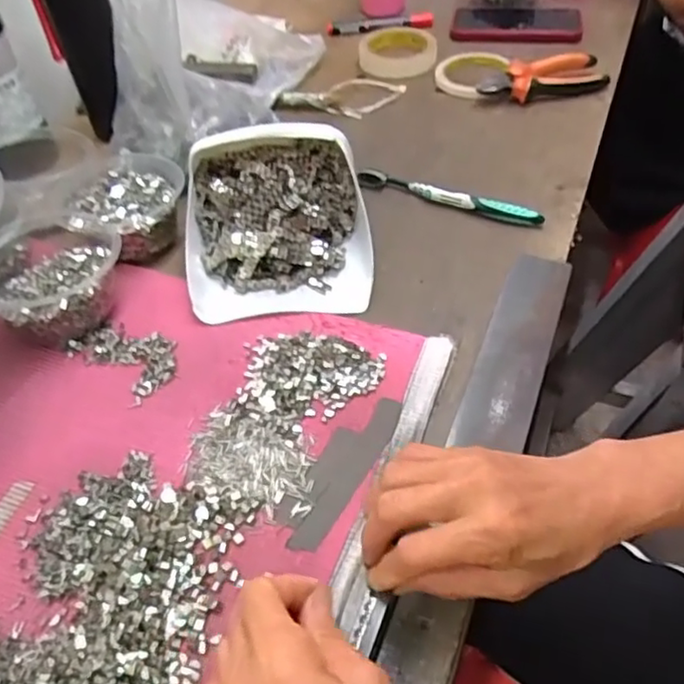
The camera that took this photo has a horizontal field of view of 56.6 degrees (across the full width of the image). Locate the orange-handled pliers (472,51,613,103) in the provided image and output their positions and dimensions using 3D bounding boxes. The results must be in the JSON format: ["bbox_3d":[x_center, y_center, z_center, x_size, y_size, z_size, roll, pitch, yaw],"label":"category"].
[{"bbox_3d":[0.227,-0.305,0.728,0.138,0.030,0.058,-7,48,-1],"label":"orange-handled pliers"}]

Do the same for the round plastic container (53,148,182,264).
[{"bbox_3d":[-0.203,-0.124,0.588,0.107,0.055,0.112,-2,48,3],"label":"round plastic container"}]

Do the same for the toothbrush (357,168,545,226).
[{"bbox_3d":[0.100,-0.140,0.607,0.182,0.018,0.017,20,53,21],"label":"toothbrush"}]

